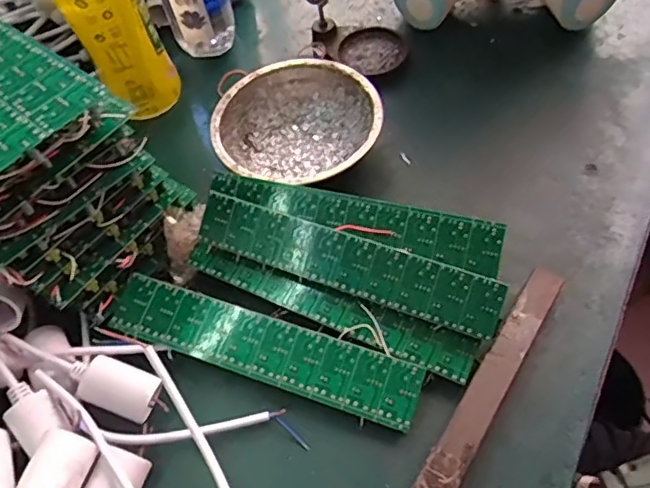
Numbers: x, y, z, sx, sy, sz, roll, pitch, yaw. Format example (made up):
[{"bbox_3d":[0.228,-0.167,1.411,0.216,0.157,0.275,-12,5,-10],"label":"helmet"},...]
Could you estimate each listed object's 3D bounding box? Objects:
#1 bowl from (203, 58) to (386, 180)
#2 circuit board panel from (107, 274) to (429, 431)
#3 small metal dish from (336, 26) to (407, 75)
[{"bbox_3d":[-0.021,-0.091,0.446,0.129,0.039,0.116,0,58,7],"label":"bowl"},{"bbox_3d":[-0.041,0.063,0.358,0.203,0.004,0.041,17,71,14],"label":"circuit board panel"},{"bbox_3d":[0.044,-0.177,0.516,0.059,0.011,0.056,-3,58,5],"label":"small metal dish"}]

